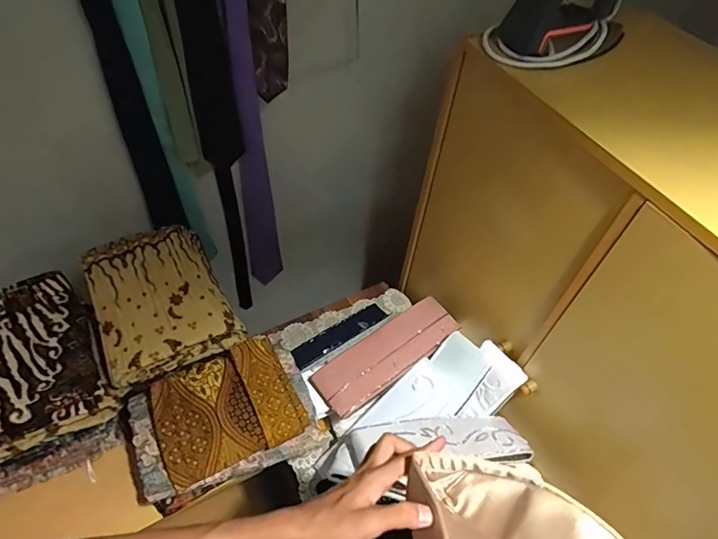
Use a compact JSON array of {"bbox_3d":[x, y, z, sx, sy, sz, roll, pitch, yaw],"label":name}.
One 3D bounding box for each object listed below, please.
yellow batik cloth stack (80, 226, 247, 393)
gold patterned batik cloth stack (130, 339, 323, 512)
[{"bbox_3d":[-0.330,0.043,0.761,0.202,0.067,0.247,-23,56,-22],"label":"yellow batik cloth stack"},{"bbox_3d":[-0.203,0.218,0.703,0.263,0.092,0.179,-18,54,-19],"label":"gold patterned batik cloth stack"}]

